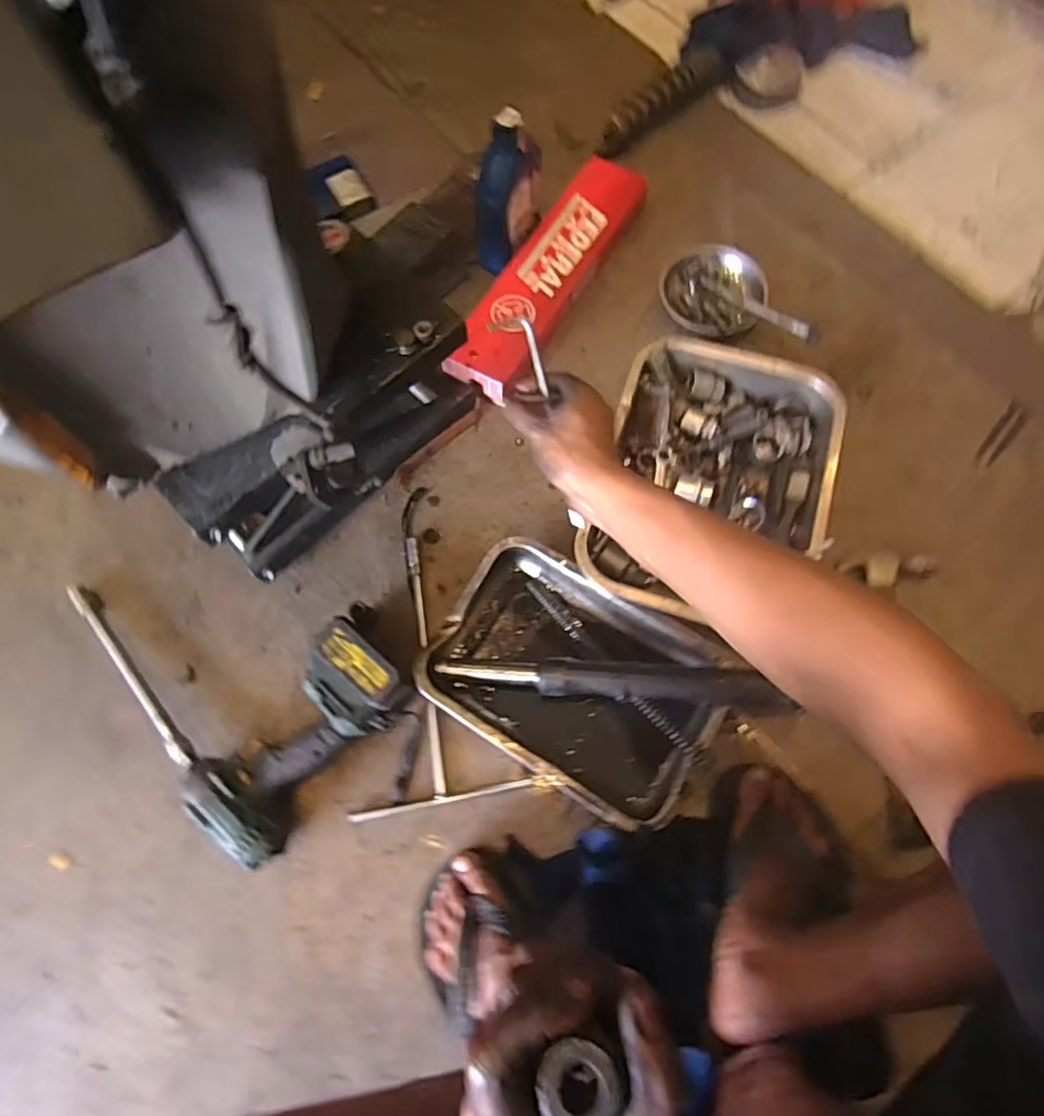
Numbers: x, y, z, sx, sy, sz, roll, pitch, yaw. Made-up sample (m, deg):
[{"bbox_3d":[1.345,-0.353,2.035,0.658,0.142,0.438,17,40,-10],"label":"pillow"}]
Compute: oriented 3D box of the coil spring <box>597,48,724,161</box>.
[{"bbox_3d":[0.227,-0.749,0.984,0.289,0.067,0.061,-40,74,-17],"label":"coil spring"}]

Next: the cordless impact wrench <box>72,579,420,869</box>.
[{"bbox_3d":[-0.311,0.103,0.678,0.256,0.077,0.406,-40,72,-11],"label":"cordless impact wrench"}]

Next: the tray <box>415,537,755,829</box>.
[{"bbox_3d":[0.059,0.131,0.668,0.305,0.060,0.217,31,74,13],"label":"tray"}]

